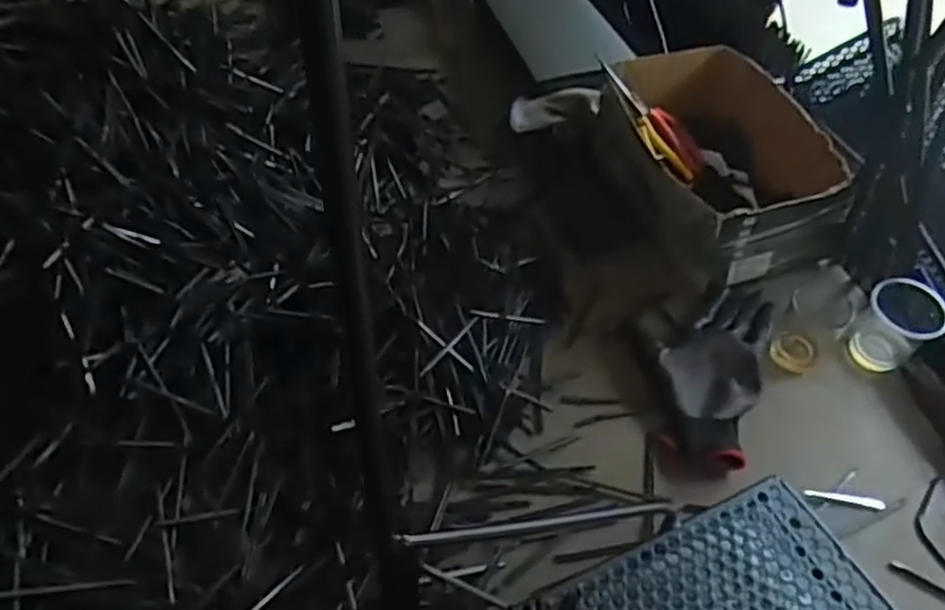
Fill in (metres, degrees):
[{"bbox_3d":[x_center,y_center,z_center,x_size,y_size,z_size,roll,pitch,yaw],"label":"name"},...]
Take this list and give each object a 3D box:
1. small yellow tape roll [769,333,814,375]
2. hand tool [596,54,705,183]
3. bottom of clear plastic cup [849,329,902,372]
[{"bbox_3d":[0.320,0.044,0.740,0.039,0.017,0.048,33,54,23],"label":"small yellow tape roll"},{"bbox_3d":[0.214,-0.213,0.881,0.185,0.021,0.080,37,44,-24],"label":"hand tool"},{"bbox_3d":[0.400,0.044,0.741,0.040,0.015,0.043,2,48,-2],"label":"bottom of clear plastic cup"}]

